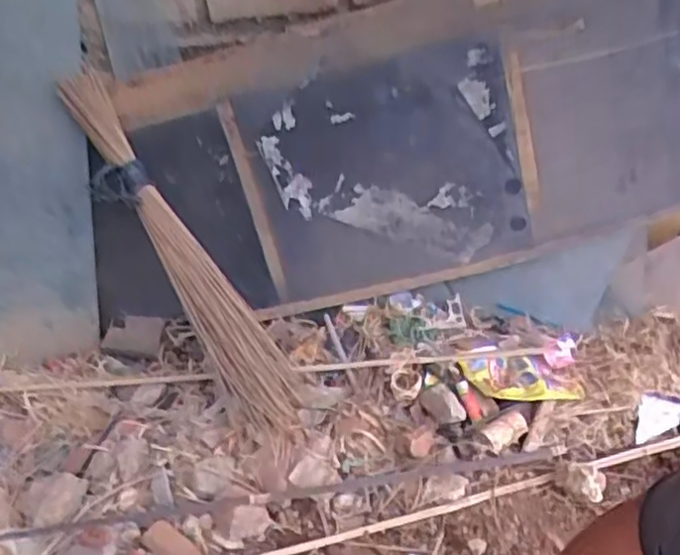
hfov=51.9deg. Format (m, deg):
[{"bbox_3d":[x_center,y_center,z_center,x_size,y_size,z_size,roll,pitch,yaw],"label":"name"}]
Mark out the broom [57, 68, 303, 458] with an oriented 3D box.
[{"bbox_3d":[-0.235,-0.031,1.068,0.120,0.083,0.634,-27,81,-38],"label":"broom"}]

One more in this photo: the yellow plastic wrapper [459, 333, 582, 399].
[{"bbox_3d":[0.280,0.141,1.079,0.179,0.056,0.128,-1,33,7],"label":"yellow plastic wrapper"}]

